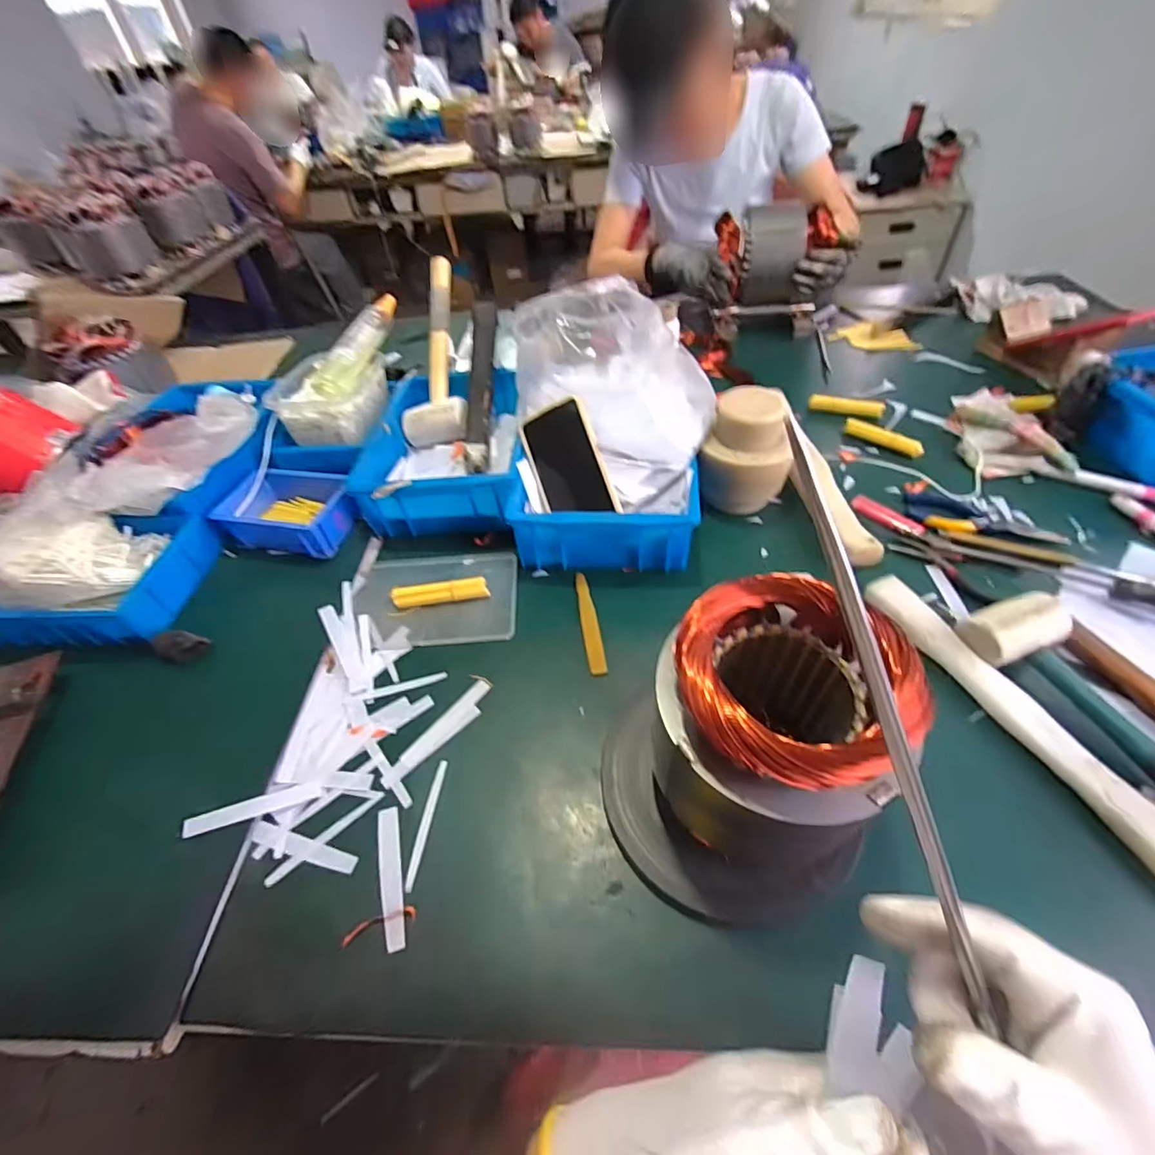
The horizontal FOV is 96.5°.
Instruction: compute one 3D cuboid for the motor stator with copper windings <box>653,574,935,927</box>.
[{"bbox_3d":[0.126,0.122,0.341,0.144,0.186,0.155,-14,49,-8],"label":"motor stator with copper windings"}]

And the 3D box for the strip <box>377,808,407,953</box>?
[{"bbox_3d":[-0.141,0.223,0.389,0.017,0.004,0.098,-15,49,-9],"label":"strip"}]

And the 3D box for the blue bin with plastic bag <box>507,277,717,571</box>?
[{"bbox_3d":[0.040,-0.171,0.587,0.219,0.210,0.272,-1,48,3],"label":"blue bin with plastic bag"}]

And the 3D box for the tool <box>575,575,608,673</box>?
[{"bbox_3d":[0.012,0.044,0.533,0.018,0.004,0.130,-8,48,-3],"label":"tool"}]

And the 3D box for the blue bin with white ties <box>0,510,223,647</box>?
[{"bbox_3d":[-0.540,-0.013,0.556,0.210,0.132,0.153,-2,48,3],"label":"blue bin with white ties"}]

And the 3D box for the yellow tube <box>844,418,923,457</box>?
[{"bbox_3d":[0.412,-0.191,0.702,0.023,0.019,0.108,-30,53,-20],"label":"yellow tube"}]

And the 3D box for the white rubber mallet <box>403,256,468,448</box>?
[{"bbox_3d":[-0.200,-0.331,0.739,0.091,0.045,0.306,-3,76,2],"label":"white rubber mallet"}]

